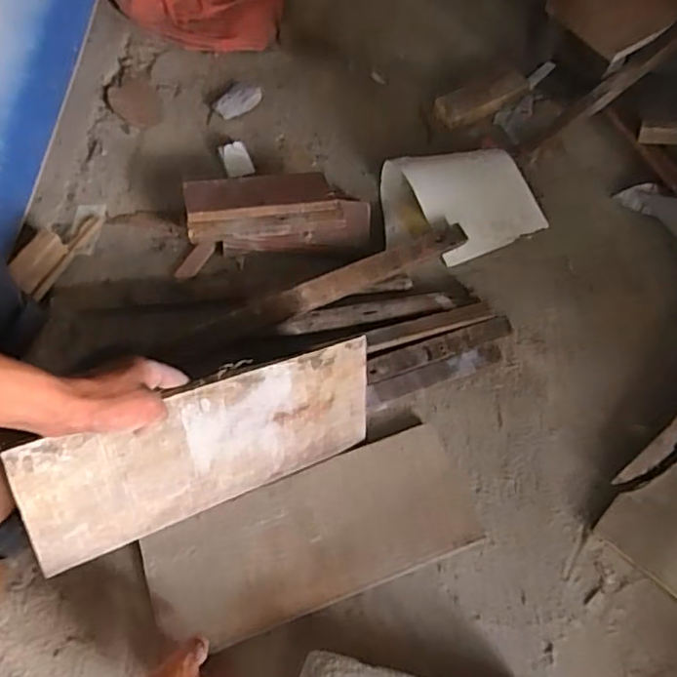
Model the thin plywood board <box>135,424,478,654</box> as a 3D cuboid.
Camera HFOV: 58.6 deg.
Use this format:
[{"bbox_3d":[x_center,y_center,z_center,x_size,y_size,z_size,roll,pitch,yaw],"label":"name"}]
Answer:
[{"bbox_3d":[-0.027,0.215,0.657,0.347,0.013,0.143,-17,63,-13],"label":"thin plywood board"}]

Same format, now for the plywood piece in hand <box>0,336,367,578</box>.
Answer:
[{"bbox_3d":[-0.121,0.110,0.600,0.349,0.151,0.009,-18,32,-28],"label":"plywood piece in hand"}]

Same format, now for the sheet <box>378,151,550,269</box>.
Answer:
[{"bbox_3d":[0.170,-0.202,0.895,0.247,0.044,0.181,-17,63,-13],"label":"sheet"}]

